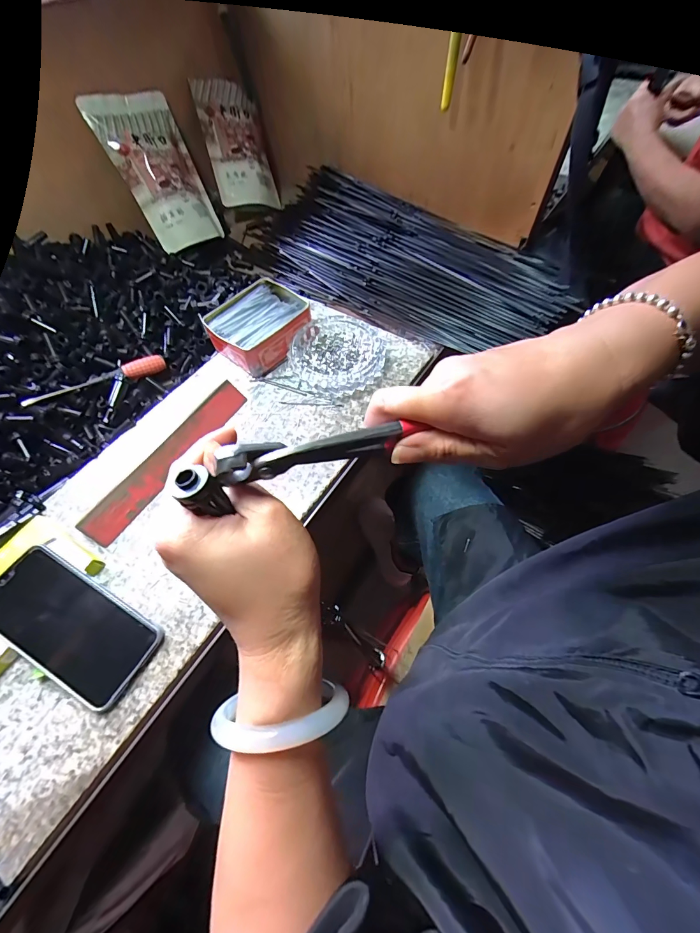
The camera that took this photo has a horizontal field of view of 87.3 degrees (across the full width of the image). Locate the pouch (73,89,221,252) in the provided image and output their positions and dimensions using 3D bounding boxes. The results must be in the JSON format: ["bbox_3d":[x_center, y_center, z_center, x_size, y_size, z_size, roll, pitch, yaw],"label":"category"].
[{"bbox_3d":[-0.304,-0.480,0.600,0.029,0.209,0.134,0,35,48],"label":"pouch"}]

